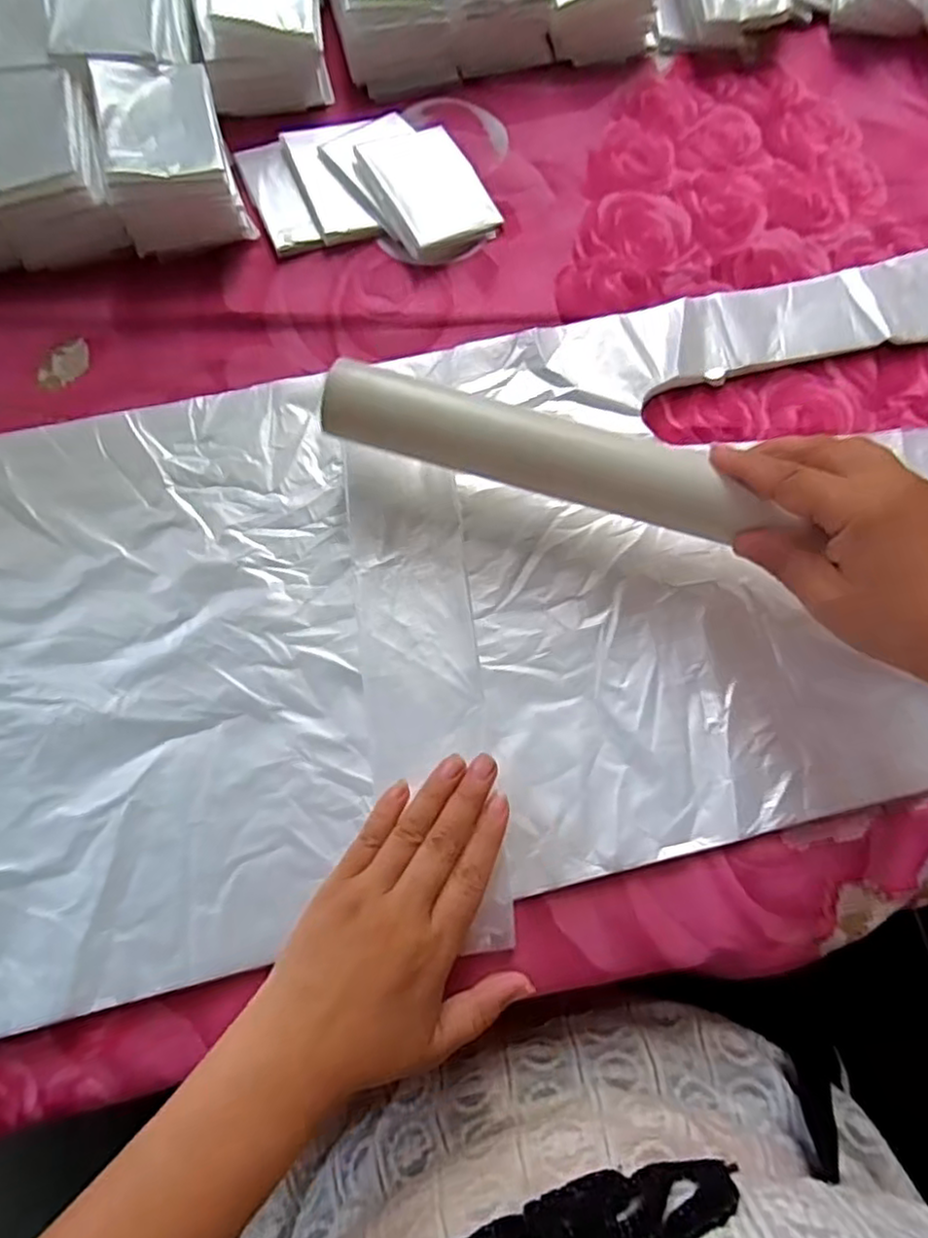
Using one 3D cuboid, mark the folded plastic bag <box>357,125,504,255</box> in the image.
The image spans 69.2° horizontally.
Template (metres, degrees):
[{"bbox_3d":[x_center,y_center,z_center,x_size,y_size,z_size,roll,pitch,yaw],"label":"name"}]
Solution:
[{"bbox_3d":[-0.023,-0.270,0.423,0.068,0.012,0.085,-29,79,-8],"label":"folded plastic bag"}]

